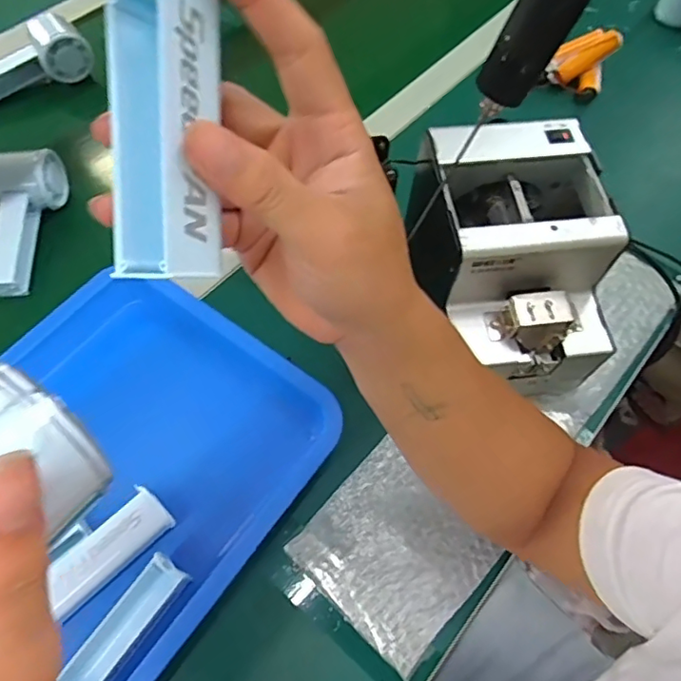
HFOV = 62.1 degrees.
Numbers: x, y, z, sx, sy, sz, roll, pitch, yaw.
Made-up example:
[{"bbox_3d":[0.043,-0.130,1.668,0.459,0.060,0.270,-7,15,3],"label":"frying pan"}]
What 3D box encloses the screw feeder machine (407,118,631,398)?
[{"bbox_3d":[0.137,-0.067,0.464,0.126,0.137,0.185,-4,61,-4],"label":"screw feeder machine"}]

